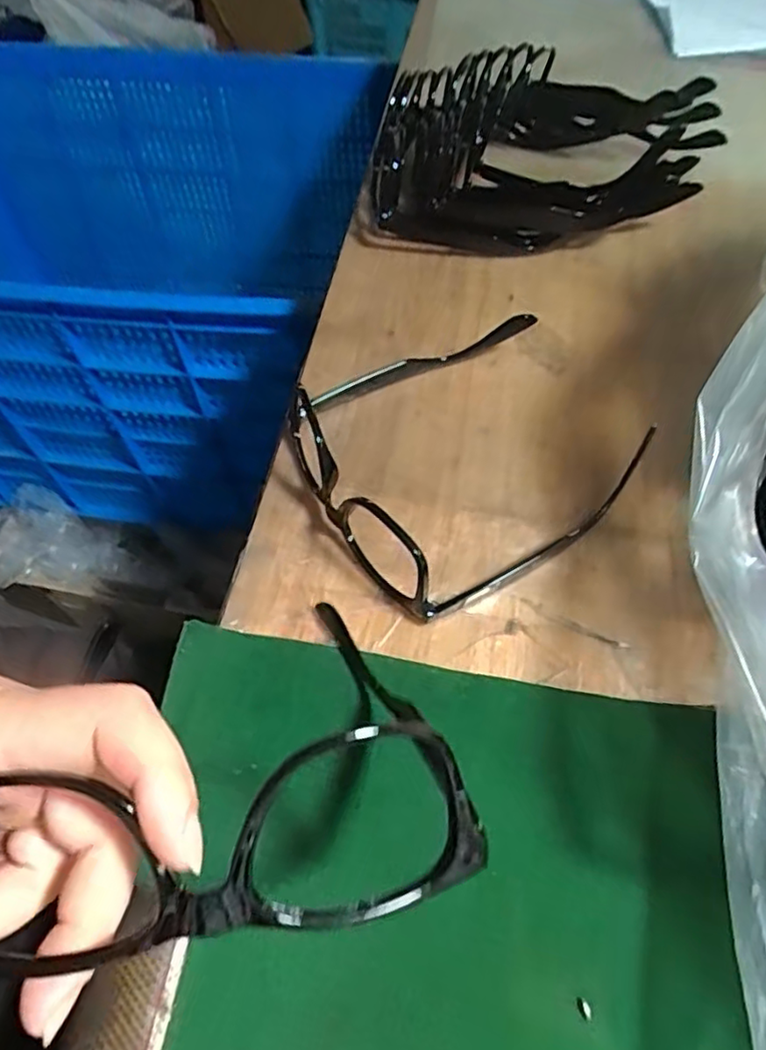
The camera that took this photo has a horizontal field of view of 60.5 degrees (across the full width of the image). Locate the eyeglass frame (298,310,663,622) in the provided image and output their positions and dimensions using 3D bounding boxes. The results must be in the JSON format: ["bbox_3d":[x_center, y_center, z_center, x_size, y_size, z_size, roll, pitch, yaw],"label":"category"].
[{"bbox_3d":[0.038,-0.048,0.346,0.165,0.036,0.156,-34,62,-20],"label":"eyeglass frame"}]

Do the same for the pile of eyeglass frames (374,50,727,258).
[{"bbox_3d":[0.117,-0.266,0.471,0.224,0.063,0.191,15,58,11],"label":"pile of eyeglass frames"}]

